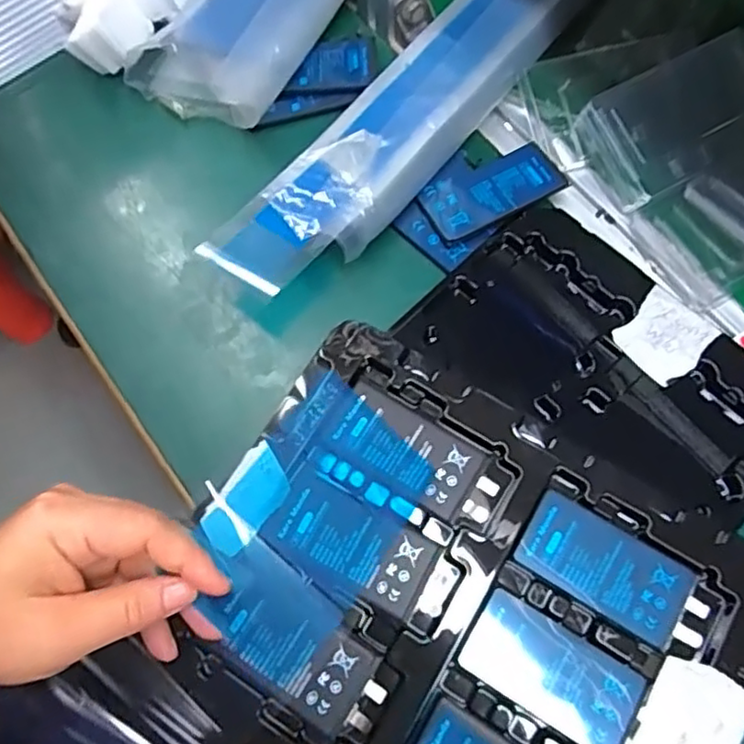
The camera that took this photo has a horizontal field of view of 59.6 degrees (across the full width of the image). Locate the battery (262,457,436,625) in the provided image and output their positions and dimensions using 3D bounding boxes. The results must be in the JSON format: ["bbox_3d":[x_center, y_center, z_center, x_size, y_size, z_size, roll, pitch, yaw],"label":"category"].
[{"bbox_3d":[-0.011,0.089,0.338,0.085,0.004,0.045,29,73,10],"label":"battery"}]

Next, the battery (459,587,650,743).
[{"bbox_3d":[0.088,0.148,0.318,0.081,0.011,0.041,32,73,11],"label":"battery"}]

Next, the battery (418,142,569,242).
[{"bbox_3d":[0.078,-0.116,0.421,0.087,0.010,0.041,-25,72,-8],"label":"battery"}]

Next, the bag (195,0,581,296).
[{"bbox_3d":[0.051,-0.199,0.436,0.077,0.033,0.397,38,76,12],"label":"bag"}]

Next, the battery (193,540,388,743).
[{"bbox_3d":[-0.038,0.134,0.322,0.097,0.005,0.048,37,74,13],"label":"battery"}]

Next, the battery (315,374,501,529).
[{"bbox_3d":[0.022,0.046,0.354,0.094,0.005,0.041,32,73,11],"label":"battery"}]

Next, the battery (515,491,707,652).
[{"bbox_3d":[0.123,0.102,0.330,0.092,0.004,0.041,31,73,11],"label":"battery"}]

